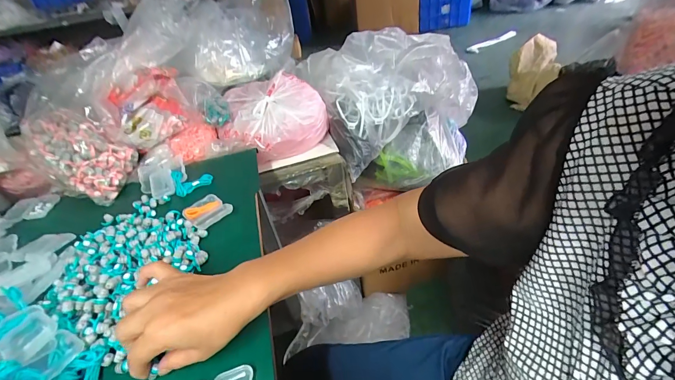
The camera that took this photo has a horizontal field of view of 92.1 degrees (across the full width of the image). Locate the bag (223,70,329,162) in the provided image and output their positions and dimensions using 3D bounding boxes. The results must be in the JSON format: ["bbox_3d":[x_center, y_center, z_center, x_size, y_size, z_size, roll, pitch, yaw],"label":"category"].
[{"bbox_3d":[-0.136,-0.175,0.748,0.207,0.120,0.196,-19,40,-12],"label":"bag"}]

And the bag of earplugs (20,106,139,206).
[{"bbox_3d":[-0.457,-0.075,0.574,0.192,0.104,0.123,22,48,33],"label":"bag of earplugs"}]

